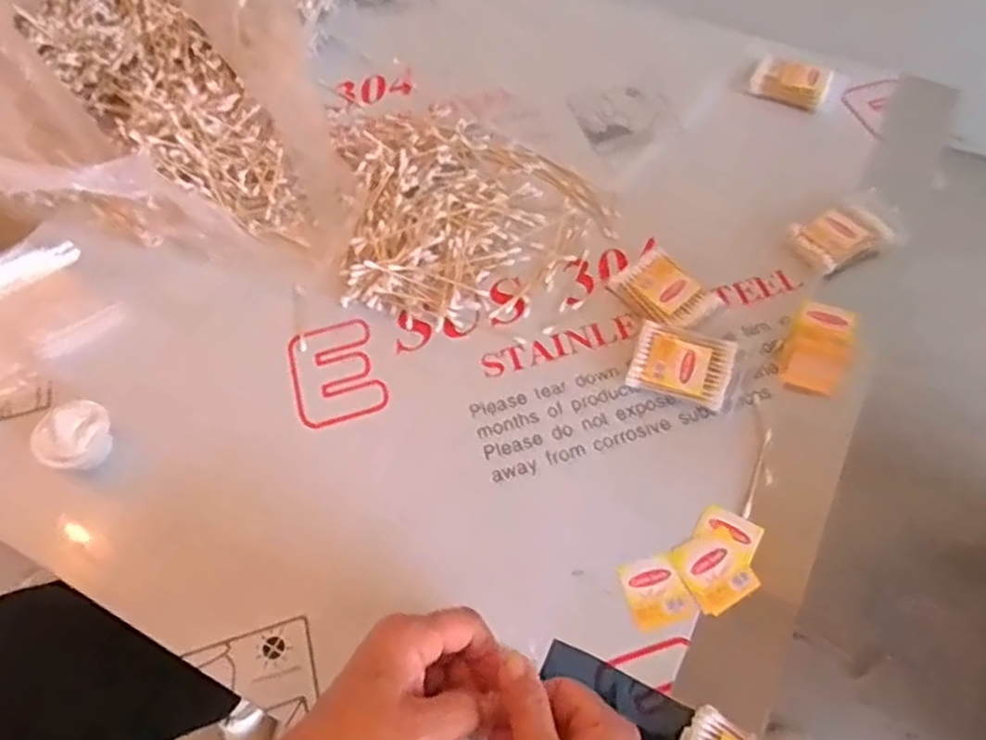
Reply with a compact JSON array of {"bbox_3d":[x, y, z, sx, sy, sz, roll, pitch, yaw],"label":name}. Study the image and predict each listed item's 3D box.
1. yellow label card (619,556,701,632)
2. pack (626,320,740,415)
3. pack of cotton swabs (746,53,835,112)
[{"bbox_3d":[0.109,0.147,0.470,0.040,0.005,0.043,-15,60,-6],"label":"yellow label card"},{"bbox_3d":[0.150,-0.003,0.545,0.081,0.025,0.058,18,62,13],"label":"pack"},{"bbox_3d":[0.300,-0.289,0.710,0.071,0.019,0.047,23,64,15],"label":"pack of cotton swabs"}]

